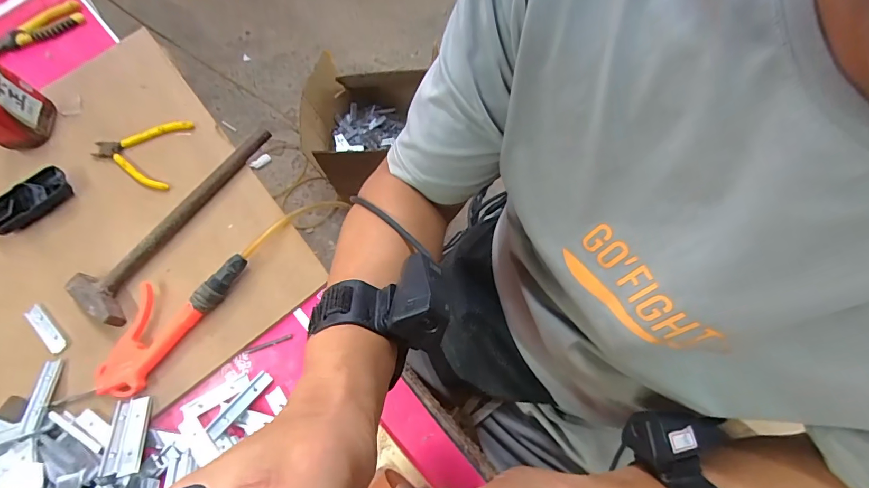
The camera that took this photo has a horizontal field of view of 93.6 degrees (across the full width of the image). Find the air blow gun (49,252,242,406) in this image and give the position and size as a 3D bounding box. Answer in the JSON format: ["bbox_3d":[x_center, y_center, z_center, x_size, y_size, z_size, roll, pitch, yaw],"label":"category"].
[{"bbox_3d":[-0.334,0.091,0.483,0.089,0.030,0.235,35,72,17],"label":"air blow gun"}]

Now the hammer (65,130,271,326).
[{"bbox_3d":[-0.339,-0.041,0.542,0.078,0.034,0.307,31,71,16],"label":"hammer"}]

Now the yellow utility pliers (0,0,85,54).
[{"bbox_3d":[-0.703,-0.379,0.717,0.169,0.025,0.047,-25,67,-8],"label":"yellow utility pliers"}]

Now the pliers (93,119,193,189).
[{"bbox_3d":[-0.434,-0.141,0.596,0.134,0.017,0.111,9,67,7],"label":"pliers"}]

